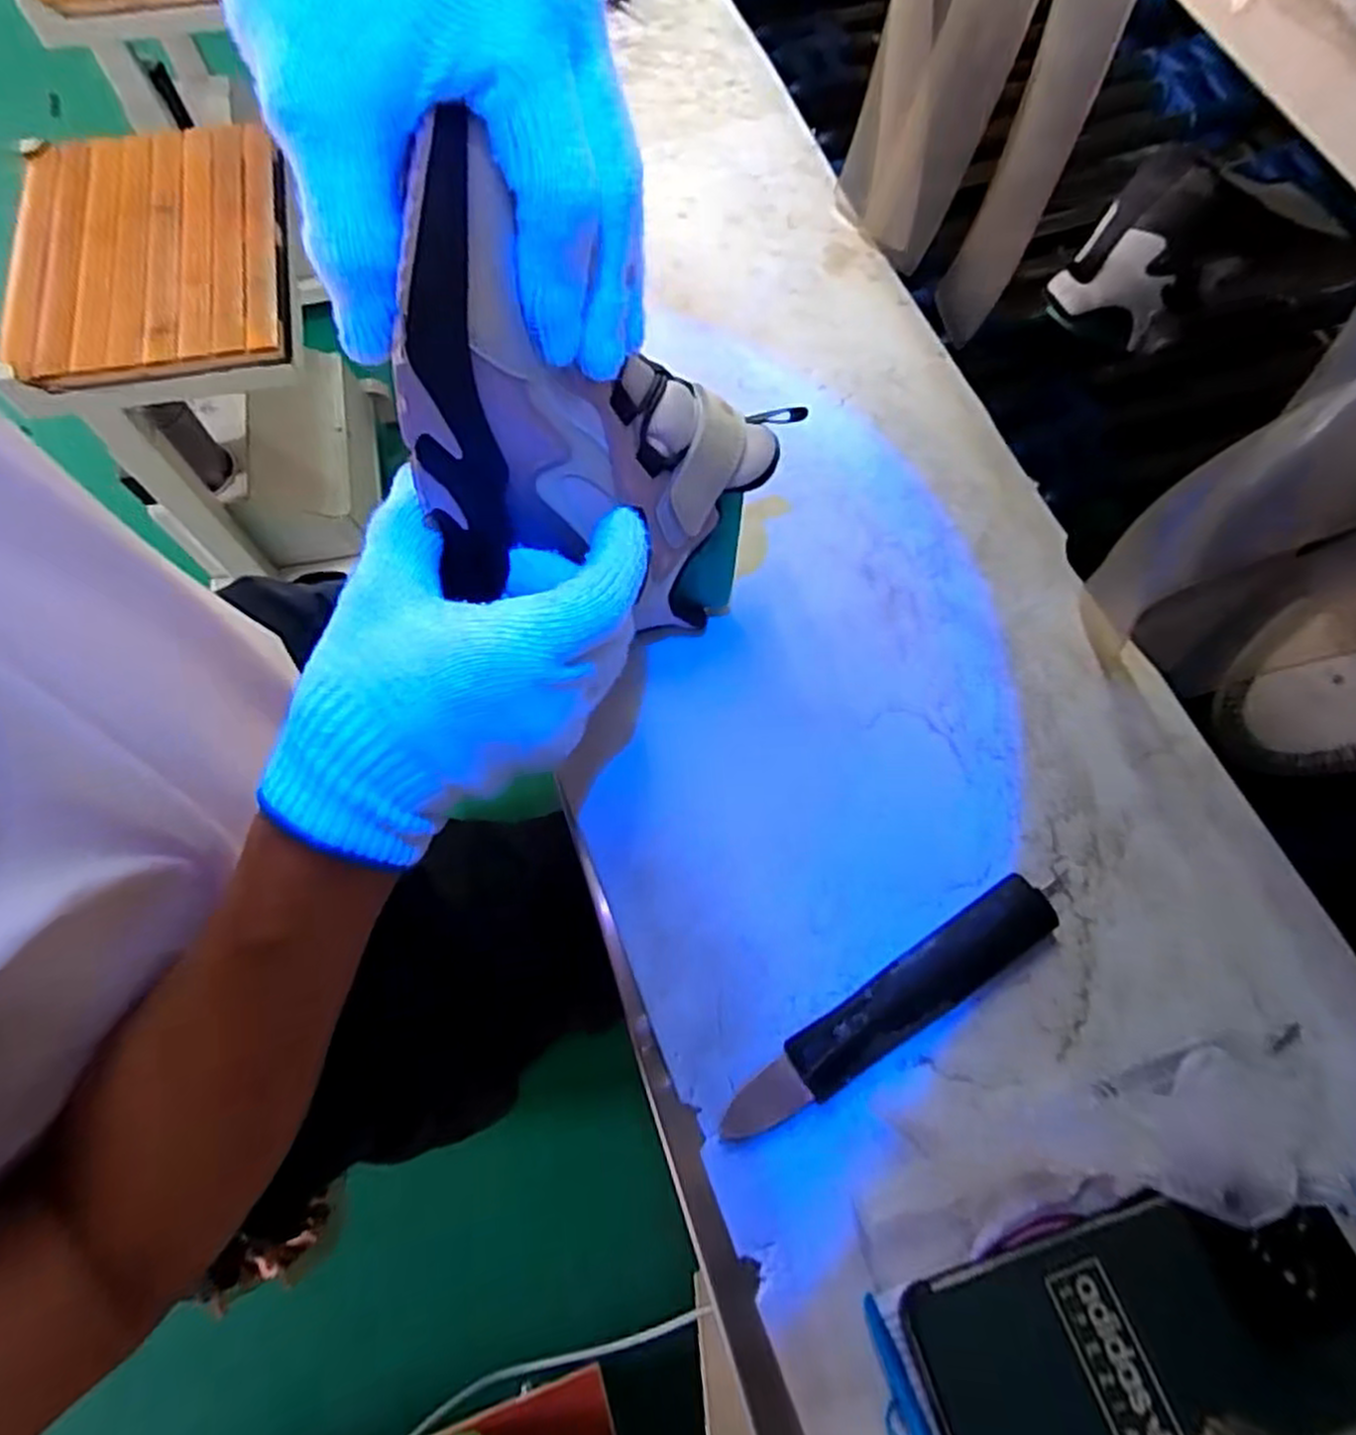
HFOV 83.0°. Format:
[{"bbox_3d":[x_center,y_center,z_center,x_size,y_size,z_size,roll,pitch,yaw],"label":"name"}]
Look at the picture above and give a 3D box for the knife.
[{"bbox_3d":[0.091,0.124,0.327,0.165,0.014,0.028,-31,73,-11],"label":"knife"}]

